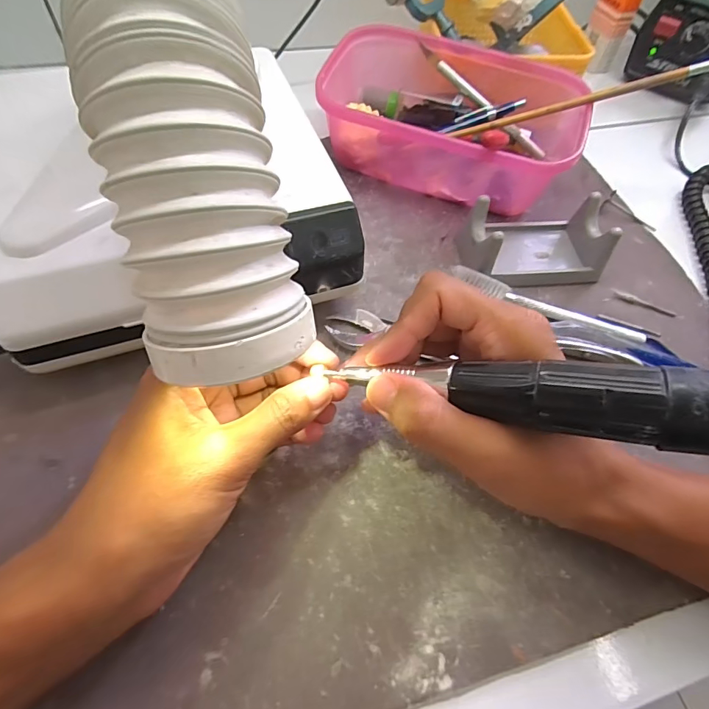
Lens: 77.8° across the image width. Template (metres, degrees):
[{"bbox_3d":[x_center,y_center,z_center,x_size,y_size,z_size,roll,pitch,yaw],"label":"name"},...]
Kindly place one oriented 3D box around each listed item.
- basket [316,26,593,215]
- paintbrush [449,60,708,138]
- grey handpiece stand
[{"bbox_3d":[0.080,-0.197,0.359,0.195,0.074,0.140,24,60,10],"label":"basket"},{"bbox_3d":[0.173,-0.186,0.318,0.199,0.009,0.011,-10,58,13],"label":"paintbrush"},{"bbox_3d":[0.126,-0.086,0.312,0.093,0.042,0.061,-1,59,-5],"label":"grey handpiece stand"}]

